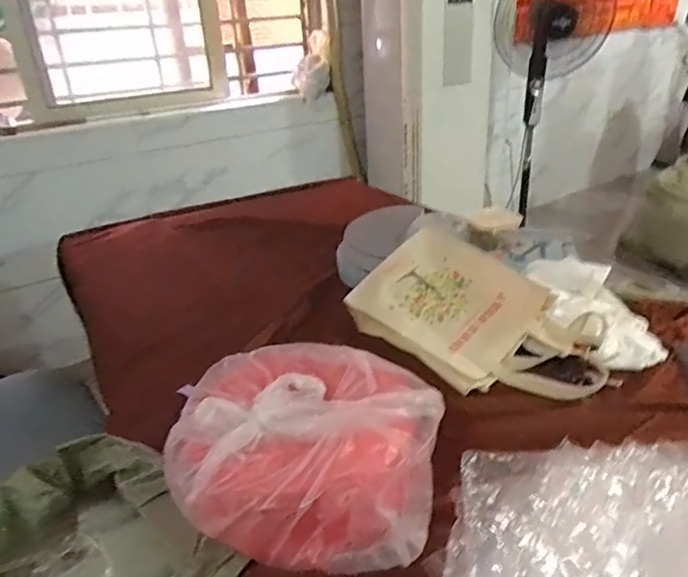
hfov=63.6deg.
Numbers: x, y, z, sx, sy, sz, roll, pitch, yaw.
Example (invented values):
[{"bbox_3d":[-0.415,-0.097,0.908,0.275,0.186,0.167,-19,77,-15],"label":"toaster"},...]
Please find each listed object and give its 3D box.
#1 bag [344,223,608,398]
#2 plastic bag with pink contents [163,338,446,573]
[{"bbox_3d":[0.231,0.047,0.974,0.429,0.143,0.236,19,34,37],"label":"bag"},{"bbox_3d":[-0.049,0.192,0.699,0.320,0.133,0.255,5,28,16],"label":"plastic bag with pink contents"}]

